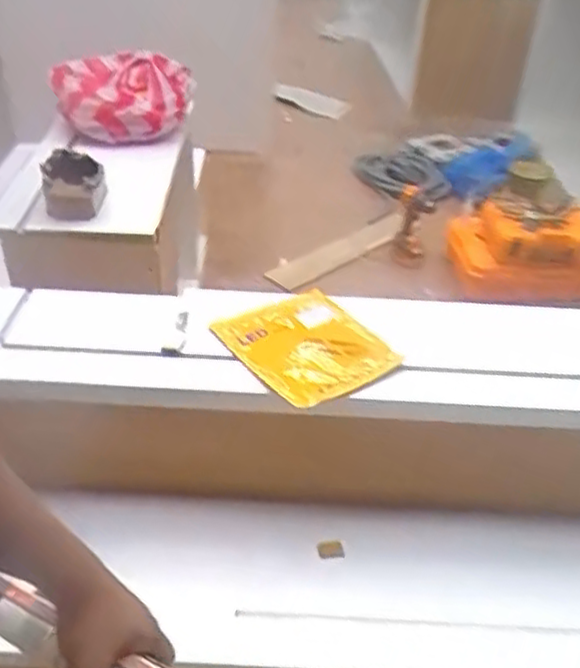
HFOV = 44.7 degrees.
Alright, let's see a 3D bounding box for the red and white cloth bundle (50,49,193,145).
[{"bbox_3d":[-0.397,-0.578,1.687,0.319,0.121,0.313,-1,36,-10],"label":"red and white cloth bundle"}]

